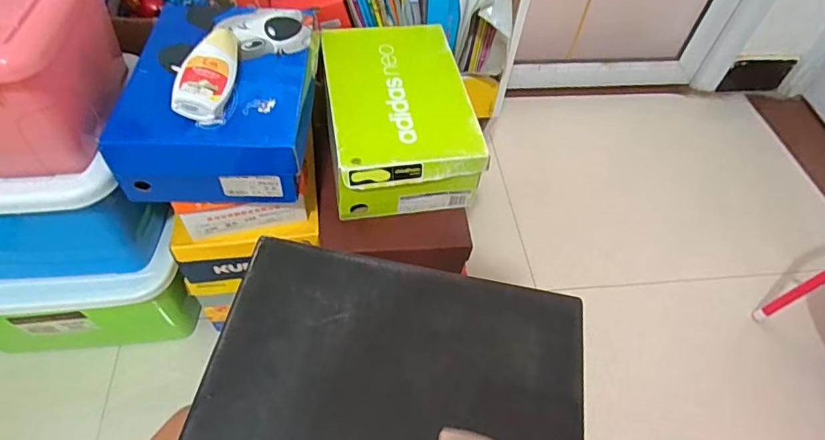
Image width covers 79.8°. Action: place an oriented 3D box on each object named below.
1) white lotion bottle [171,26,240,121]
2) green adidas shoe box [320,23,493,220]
[{"bbox_3d":[-0.236,-0.179,0.575,0.053,0.032,0.149,-2,54,-6],"label":"white lotion bottle"},{"bbox_3d":[-0.025,-0.149,0.721,0.186,0.106,0.289,-7,54,-10],"label":"green adidas shoe box"}]

